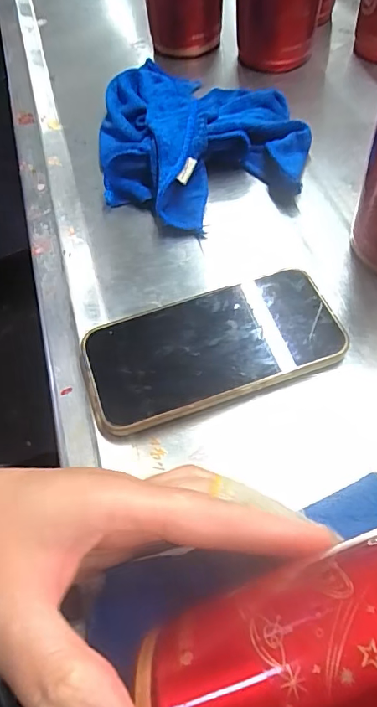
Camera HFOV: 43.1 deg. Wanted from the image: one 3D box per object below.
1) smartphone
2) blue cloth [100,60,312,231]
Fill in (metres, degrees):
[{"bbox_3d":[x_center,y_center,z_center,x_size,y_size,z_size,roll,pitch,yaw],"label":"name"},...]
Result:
[{"bbox_3d":[0.014,-0.006,0.305,0.158,0.011,0.079,-18,58,-7],"label":"smartphone"},{"bbox_3d":[0.007,-0.196,0.419,0.175,0.041,0.207,-12,57,-3],"label":"blue cloth"}]

